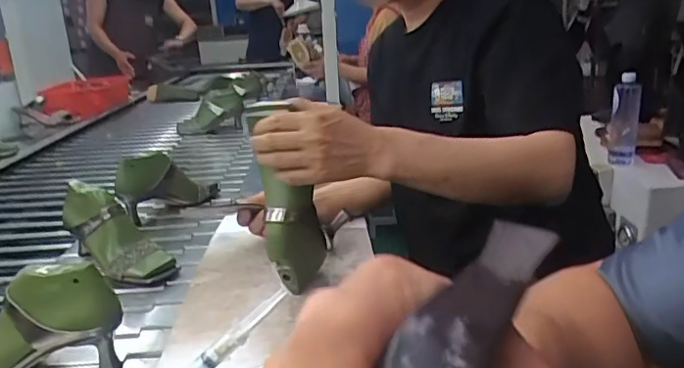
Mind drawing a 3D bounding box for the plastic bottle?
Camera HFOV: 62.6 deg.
[{"bbox_3d":[0.728,-0.174,1.446,0.062,0.218,0.064,7,20,28],"label":"plastic bottle"}]

